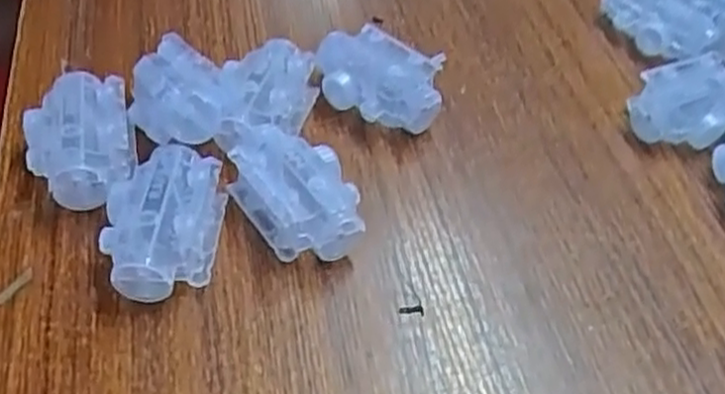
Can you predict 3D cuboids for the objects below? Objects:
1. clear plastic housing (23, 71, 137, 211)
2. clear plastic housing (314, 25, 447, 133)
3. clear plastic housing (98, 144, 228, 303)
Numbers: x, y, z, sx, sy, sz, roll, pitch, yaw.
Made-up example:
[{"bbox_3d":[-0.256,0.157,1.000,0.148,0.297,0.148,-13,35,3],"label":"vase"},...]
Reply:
[{"bbox_3d":[-0.127,-0.027,0.343,0.045,0.033,0.064,-9,49,-14],"label":"clear plastic housing"},{"bbox_3d":[0.008,-0.058,0.386,0.063,0.031,0.037,25,50,16],"label":"clear plastic housing"},{"bbox_3d":[-0.084,0.009,0.317,0.045,0.031,0.063,4,48,-2],"label":"clear plastic housing"}]

